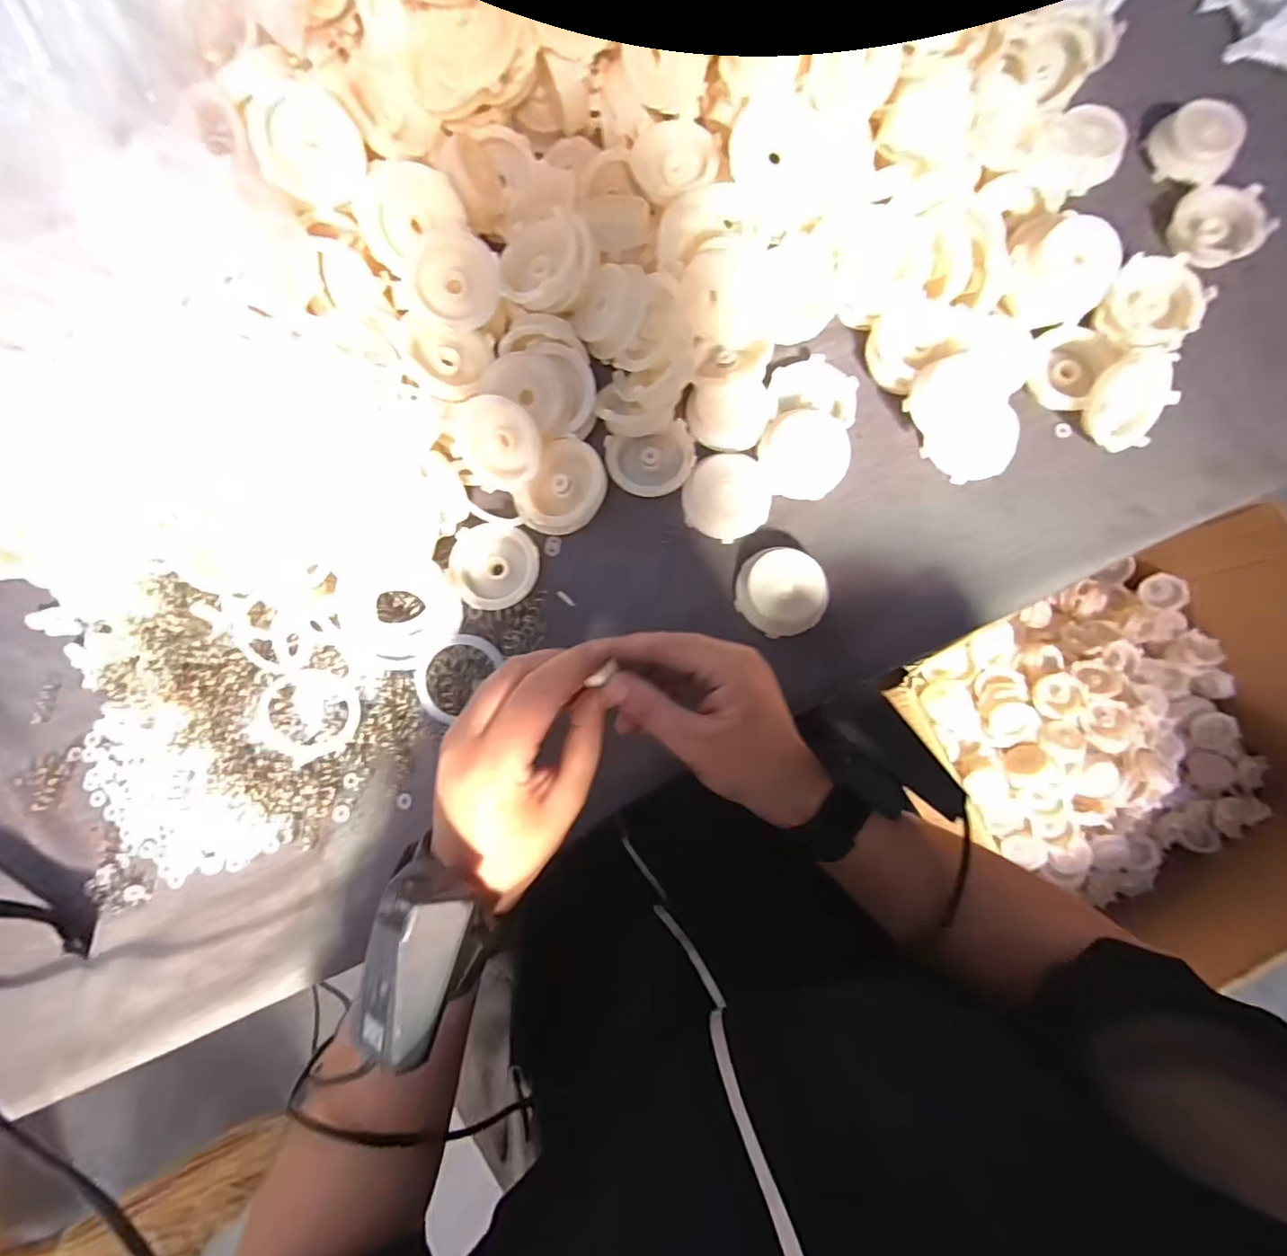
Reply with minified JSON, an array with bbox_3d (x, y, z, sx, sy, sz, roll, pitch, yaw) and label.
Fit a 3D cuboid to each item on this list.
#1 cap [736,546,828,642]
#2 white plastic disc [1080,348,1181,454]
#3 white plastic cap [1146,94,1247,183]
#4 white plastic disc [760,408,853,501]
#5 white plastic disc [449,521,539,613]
[{"bbox_3d":[0.084,-0.022,0.342,0.052,0.020,0.053,0,81,2],"label":"cap"},{"bbox_3d":[0.292,-0.136,0.340,0.053,0.015,0.053,10,116,-22],"label":"white plastic disc"},{"bbox_3d":[0.370,-0.325,0.377,0.051,0.022,0.051,34,84,7],"label":"white plastic cap"},{"bbox_3d":[0.101,-0.109,0.357,0.054,0.017,0.052,0,81,2],"label":"white plastic disc"},{"bbox_3d":[-0.092,-0.037,0.351,0.053,0.018,0.052,0,81,2],"label":"white plastic disc"}]

